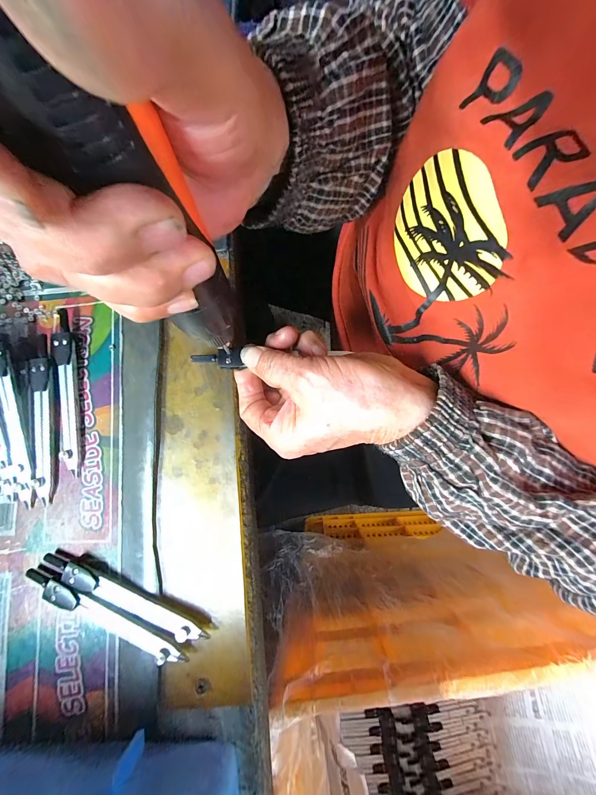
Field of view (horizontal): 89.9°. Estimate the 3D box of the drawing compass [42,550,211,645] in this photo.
[{"bbox_3d":[-0.110,0.125,0.187,0.113,0.008,0.012,23,84,3],"label":"drawing compass"}]

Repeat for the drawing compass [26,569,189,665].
[{"bbox_3d":[-0.122,0.136,0.187,0.113,0.008,0.013,24,84,3],"label":"drawing compass"}]

